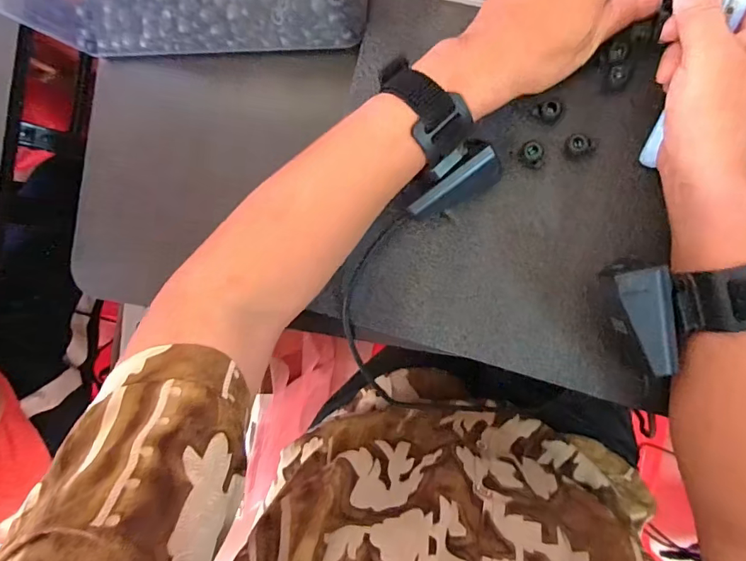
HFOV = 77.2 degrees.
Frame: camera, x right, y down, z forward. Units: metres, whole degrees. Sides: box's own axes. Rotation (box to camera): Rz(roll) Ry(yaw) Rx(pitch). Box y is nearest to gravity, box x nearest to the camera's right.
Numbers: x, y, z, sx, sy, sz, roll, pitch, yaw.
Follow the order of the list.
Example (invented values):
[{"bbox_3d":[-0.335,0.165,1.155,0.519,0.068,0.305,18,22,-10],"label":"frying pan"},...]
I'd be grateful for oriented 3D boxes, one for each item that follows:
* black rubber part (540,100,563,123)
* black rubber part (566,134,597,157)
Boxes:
[{"bbox_3d":[0.126,-0.120,0.329,0.014,0.009,0.014,0,89,9],"label":"black rubber part"},{"bbox_3d":[0.144,-0.093,0.325,0.017,0.013,0.013,36,94,8],"label":"black rubber part"}]

